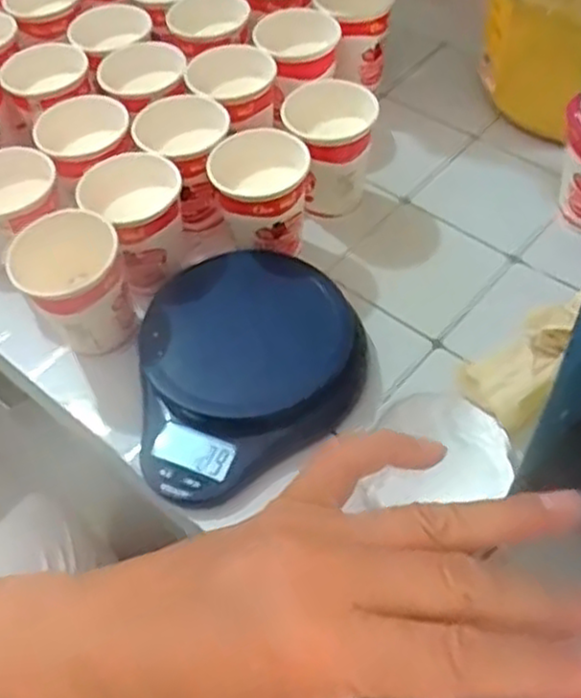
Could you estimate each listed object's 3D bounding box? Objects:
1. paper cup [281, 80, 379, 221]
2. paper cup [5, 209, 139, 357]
[{"bbox_3d":[0.031,-0.145,0.560,0.064,0.083,0.068,-2,54,3],"label":"paper cup"},{"bbox_3d":[-0.138,-0.036,0.492,0.064,0.087,0.062,-2,54,3],"label":"paper cup"}]

